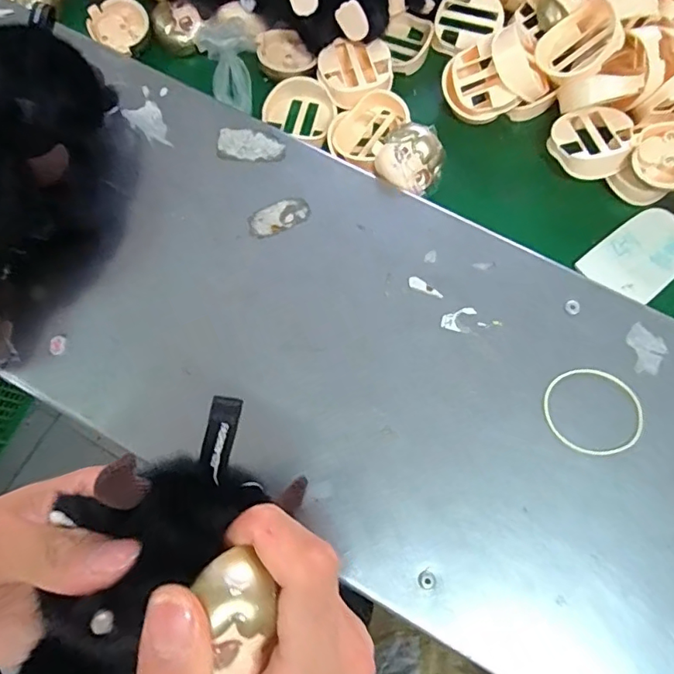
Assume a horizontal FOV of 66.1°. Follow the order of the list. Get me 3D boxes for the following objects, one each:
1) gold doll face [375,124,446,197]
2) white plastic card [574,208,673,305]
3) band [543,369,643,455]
[{"bbox_3d":[0.052,-0.124,0.371,0.044,0.038,0.045,39,80,11],"label":"gold doll face"},{"bbox_3d":[0.217,-0.057,0.368,0.080,0.004,0.051,-39,79,-9],"label":"white plastic card"},{"bbox_3d":[0.155,0.045,0.313,0.056,0.004,0.052,0,76,2],"label":"band"}]

